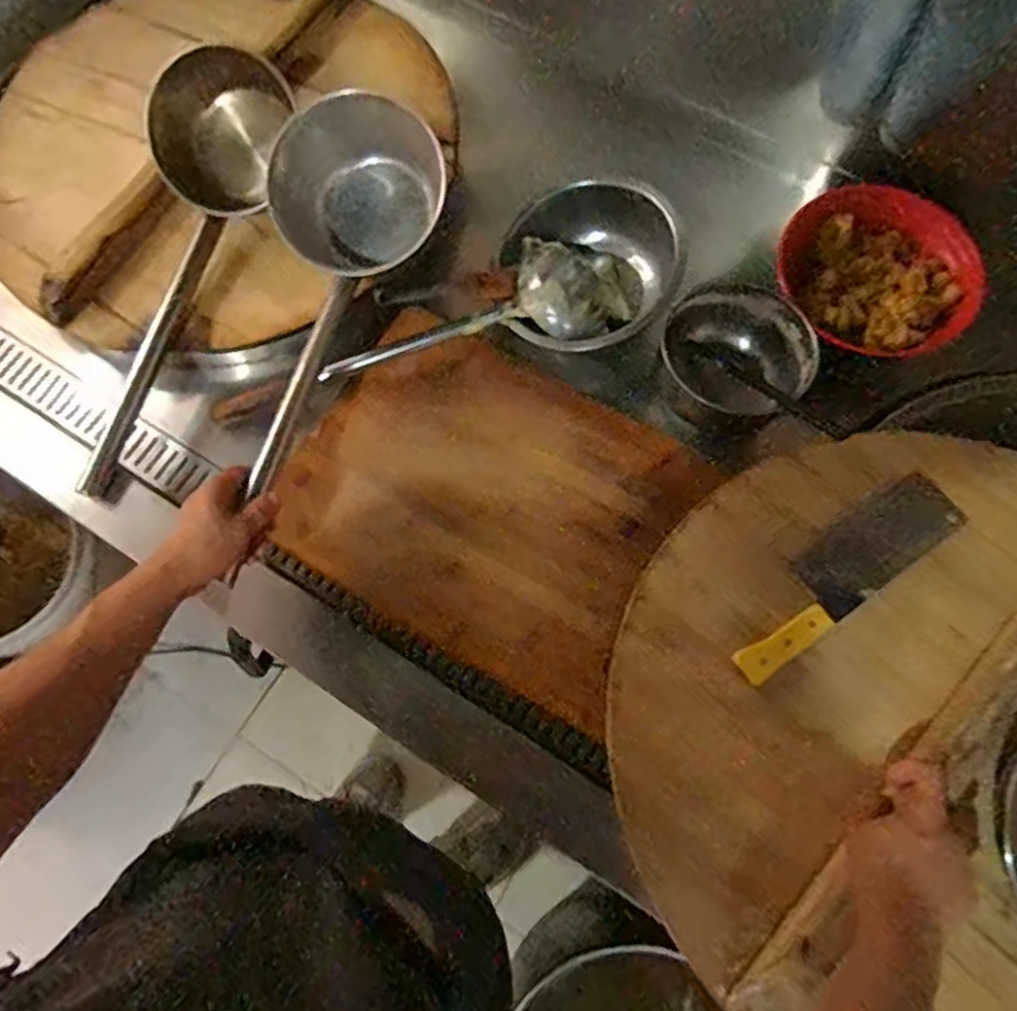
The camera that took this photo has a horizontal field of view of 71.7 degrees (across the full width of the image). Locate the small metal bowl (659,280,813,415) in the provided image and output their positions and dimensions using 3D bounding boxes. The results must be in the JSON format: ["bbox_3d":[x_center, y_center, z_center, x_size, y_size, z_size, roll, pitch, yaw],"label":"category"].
[{"bbox_3d":[0.244,-0.160,0.766,0.144,0.062,0.155,-38,76,-11],"label":"small metal bowl"}]

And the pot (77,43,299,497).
[{"bbox_3d":[-0.361,-0.252,0.744,0.126,0.100,0.481,9,73,3],"label":"pot"}]

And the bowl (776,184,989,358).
[{"bbox_3d":[0.401,-0.242,0.761,0.201,0.073,0.169,11,73,4],"label":"bowl"}]

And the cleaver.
[{"bbox_3d":[0.306,0.062,0.646,0.260,0.025,0.067,-35,75,-10],"label":"cleaver"}]

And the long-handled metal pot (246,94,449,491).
[{"bbox_3d":[-0.178,-0.210,0.716,0.173,0.130,0.405,6,75,2],"label":"long-handled metal pot"}]

